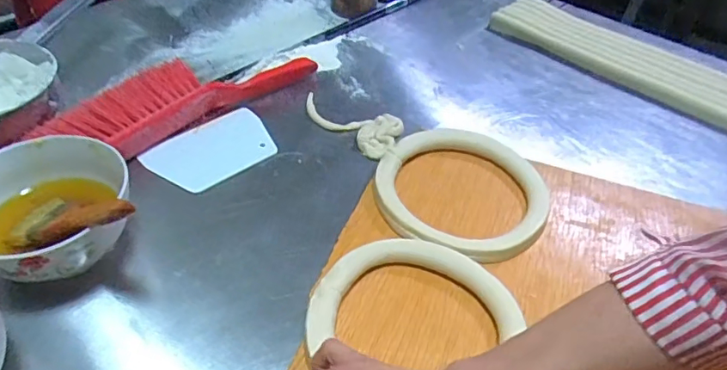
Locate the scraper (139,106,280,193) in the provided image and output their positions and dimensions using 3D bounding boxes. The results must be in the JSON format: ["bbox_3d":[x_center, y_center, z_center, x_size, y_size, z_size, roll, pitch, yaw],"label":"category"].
[{"bbox_3d":[-0.175,-0.043,0.623,0.103,0.005,0.145,32,50,23],"label":"scraper"}]

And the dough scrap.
[{"bbox_3d":[-0.021,-0.078,0.665,0.136,0.015,0.075,18,46,14],"label":"dough scrap"}]

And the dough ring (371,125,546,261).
[{"bbox_3d":[0.110,0.006,0.583,0.186,0.025,0.188,2,44,-2],"label":"dough ring"}]

